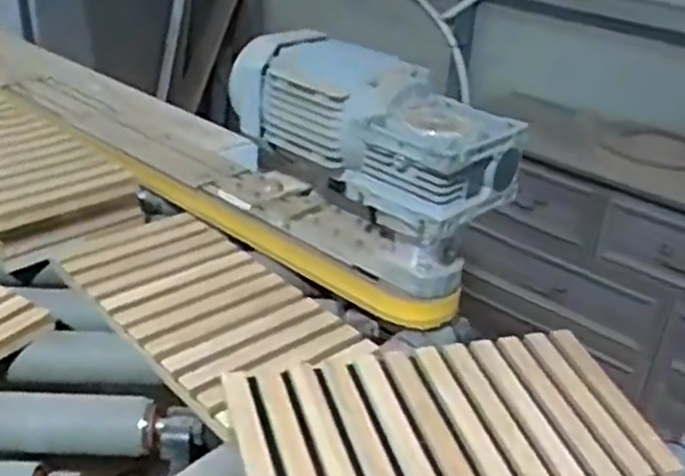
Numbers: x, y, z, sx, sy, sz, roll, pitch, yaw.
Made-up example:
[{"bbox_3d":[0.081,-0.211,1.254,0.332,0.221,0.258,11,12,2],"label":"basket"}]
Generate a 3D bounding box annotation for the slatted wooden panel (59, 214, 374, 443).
[{"bbox_3d":[-0.149,0.064,0.806,0.182,0.027,0.365,-21,38,-38],"label":"slatted wooden panel"}]

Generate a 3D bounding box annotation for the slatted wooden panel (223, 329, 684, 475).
[{"bbox_3d":[0.092,0.161,0.651,0.352,0.035,0.186,-4,30,-17],"label":"slatted wooden panel"}]

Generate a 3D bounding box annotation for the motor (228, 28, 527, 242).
[{"bbox_3d":[0.031,-0.134,0.848,0.154,0.115,0.358,-16,35,-33],"label":"motor"}]

